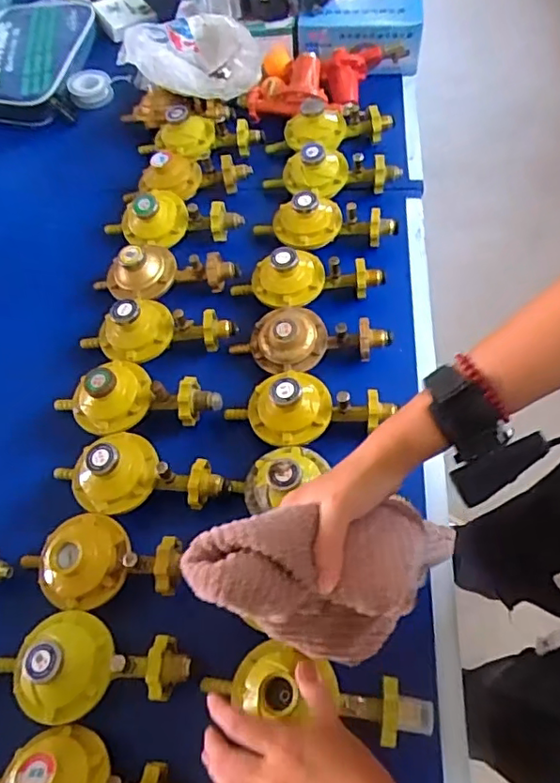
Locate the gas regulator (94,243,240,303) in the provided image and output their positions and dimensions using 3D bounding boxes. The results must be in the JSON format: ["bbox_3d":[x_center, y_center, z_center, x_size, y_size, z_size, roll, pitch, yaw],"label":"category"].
[{"bbox_3d":[-0.141,-0.152,0.688,0.168,0.050,0.087,-15,61,-5],"label":"gas regulator"}]

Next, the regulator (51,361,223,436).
[{"bbox_3d":[-0.153,-0.001,0.597,0.176,0.049,0.079,-9,60,-1],"label":"regulator"}]

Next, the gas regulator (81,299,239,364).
[{"bbox_3d":[-0.141,-0.075,0.639,0.168,0.052,0.085,-19,61,-7],"label":"gas regulator"}]

